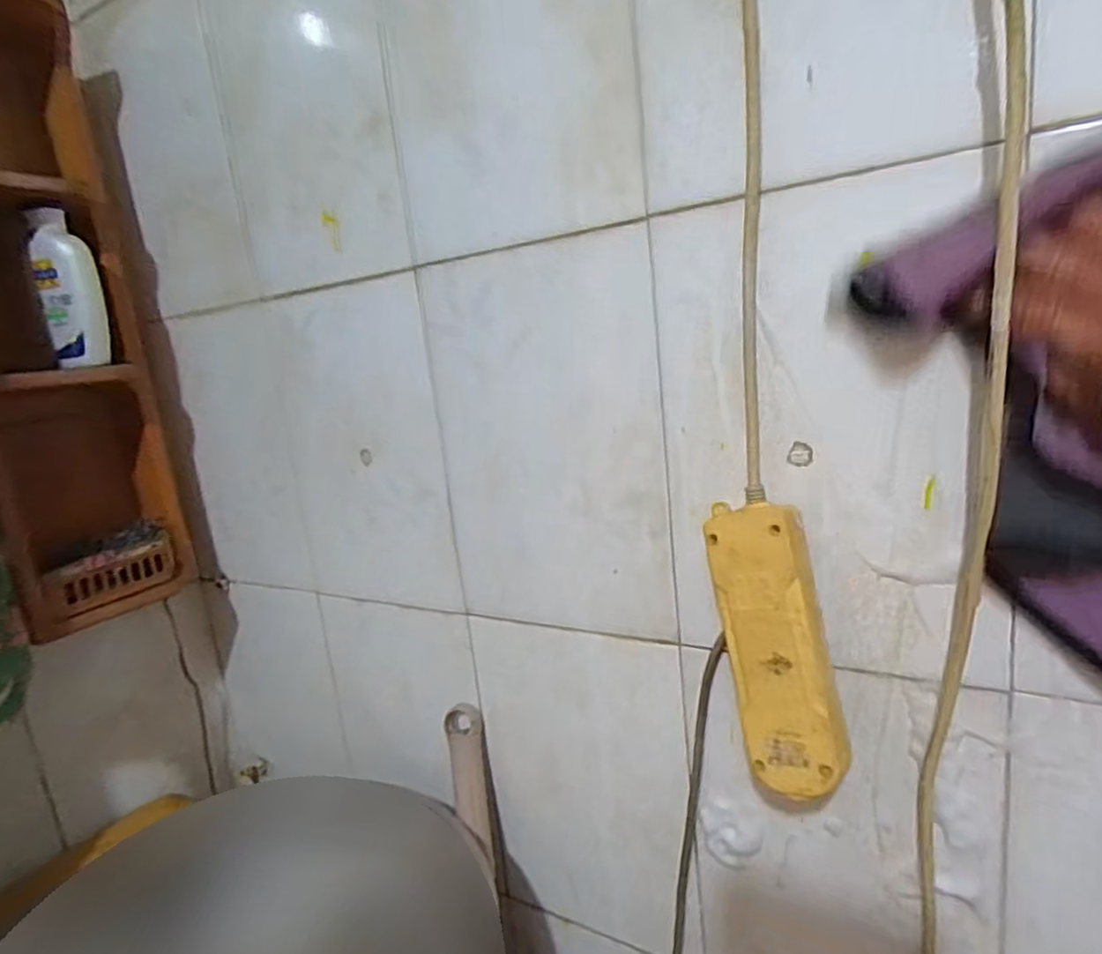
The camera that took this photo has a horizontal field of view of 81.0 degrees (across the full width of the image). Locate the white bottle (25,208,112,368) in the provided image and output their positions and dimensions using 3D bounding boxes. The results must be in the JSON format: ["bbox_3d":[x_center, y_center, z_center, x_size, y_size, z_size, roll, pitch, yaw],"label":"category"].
[{"bbox_3d":[-0.435,-0.168,0.586,0.049,0.128,0.033,-15,15,-33],"label":"white bottle"}]

